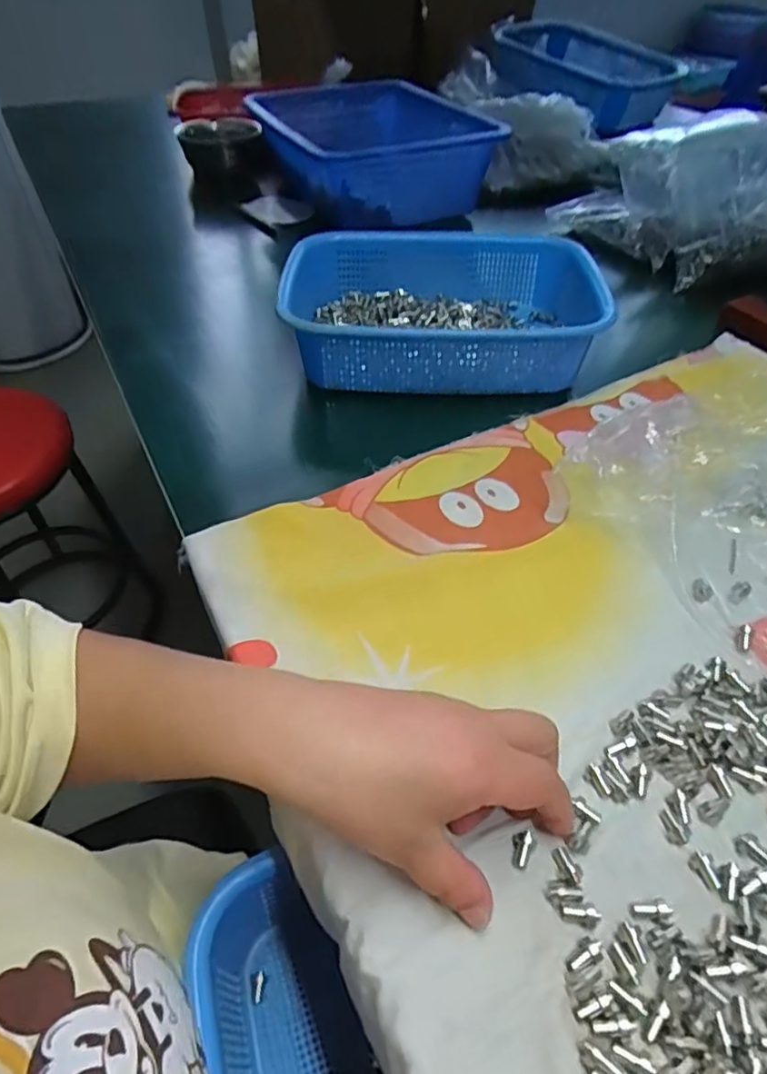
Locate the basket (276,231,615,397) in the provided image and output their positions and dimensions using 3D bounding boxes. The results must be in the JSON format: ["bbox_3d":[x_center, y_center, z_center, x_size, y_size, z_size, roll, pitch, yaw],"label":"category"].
[{"bbox_3d":[0.051,-0.216,0.579,0.270,0.069,0.209,1,47,2],"label":"basket"}]

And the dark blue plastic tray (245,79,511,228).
[{"bbox_3d":[-0.012,-0.533,0.820,0.245,0.098,0.340,-16,49,-13],"label":"dark blue plastic tray"}]

